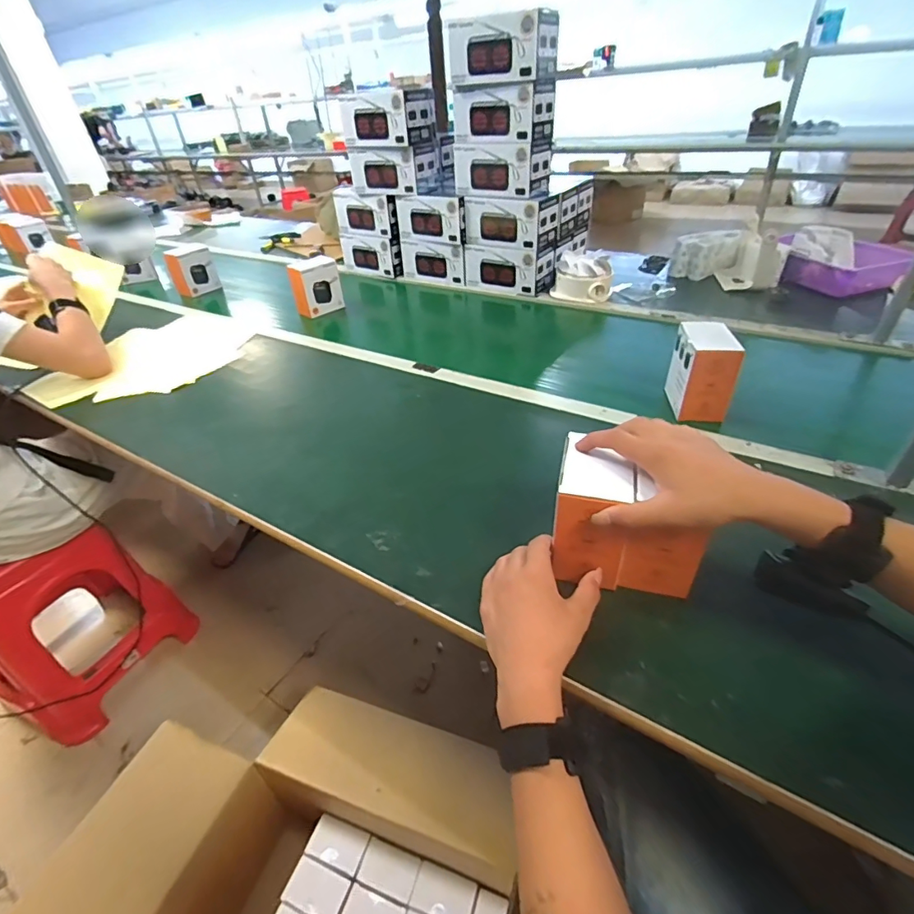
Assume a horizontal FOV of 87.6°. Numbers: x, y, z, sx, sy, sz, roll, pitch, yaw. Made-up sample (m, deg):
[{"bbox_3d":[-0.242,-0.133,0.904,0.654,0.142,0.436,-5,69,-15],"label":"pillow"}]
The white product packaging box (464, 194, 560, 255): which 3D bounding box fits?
[{"bbox_3d":[0.126,-0.548,1.113,0.196,0.104,0.095,16,42,26],"label":"white product packaging box"}]

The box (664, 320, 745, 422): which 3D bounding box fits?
[{"bbox_3d":[0.359,-0.131,0.703,0.062,0.109,0.106,-2,37,4],"label":"box"}]

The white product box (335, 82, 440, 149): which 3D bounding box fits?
[{"bbox_3d":[-0.159,-0.808,1.131,0.187,0.108,0.147,18,42,27],"label":"white product box"}]

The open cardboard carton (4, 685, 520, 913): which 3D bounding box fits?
[{"bbox_3d":[-0.237,0.674,0.762,0.561,0.336,0.498,10,39,19],"label":"open cardboard carton"}]

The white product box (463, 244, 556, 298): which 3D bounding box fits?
[{"bbox_3d":[0.131,-0.470,1.174,0.210,0.096,0.091,17,42,25],"label":"white product box"}]

